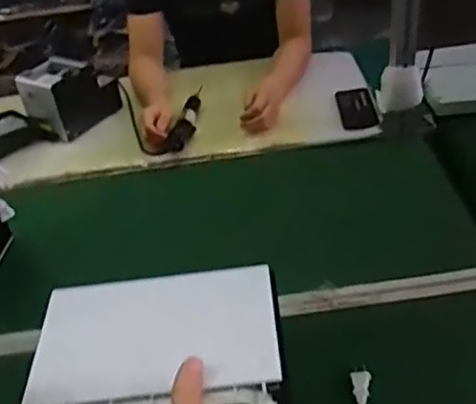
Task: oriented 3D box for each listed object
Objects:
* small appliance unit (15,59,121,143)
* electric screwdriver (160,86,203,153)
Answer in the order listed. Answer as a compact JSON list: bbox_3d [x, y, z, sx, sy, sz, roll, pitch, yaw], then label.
[{"bbox_3d":[-0.399,-0.256,1.448,0.156,0.141,0.183,23,47,33],"label":"small appliance unit"},{"bbox_3d":[-0.108,-0.195,1.390,0.048,0.044,0.300,3,39,13],"label":"electric screwdriver"}]

